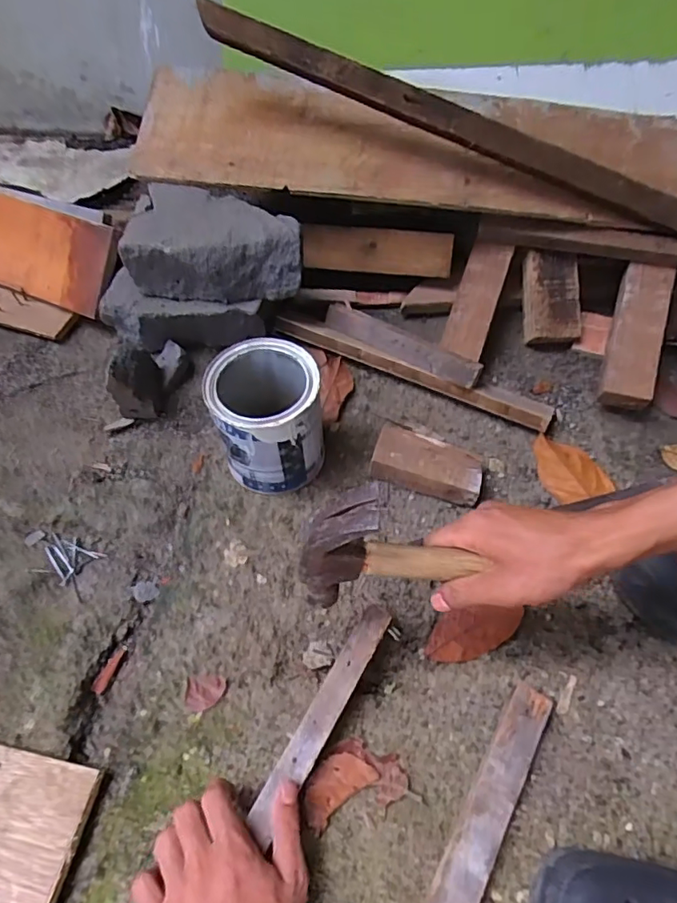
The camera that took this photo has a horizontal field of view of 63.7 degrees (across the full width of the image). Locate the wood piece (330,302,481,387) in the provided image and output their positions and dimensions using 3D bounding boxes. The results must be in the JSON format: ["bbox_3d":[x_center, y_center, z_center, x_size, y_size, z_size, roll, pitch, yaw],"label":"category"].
[{"bbox_3d":[0.074,-0.128,0.656,0.201,0.030,0.023,28,60,14],"label":"wood piece"}]

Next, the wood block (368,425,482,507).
[{"bbox_3d":[0.098,0.013,0.596,0.114,0.043,0.054,16,58,9],"label":"wood block"}]

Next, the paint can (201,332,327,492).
[{"bbox_3d":[-0.073,-0.031,0.567,0.103,0.131,0.109,1,56,-1],"label":"paint can"}]

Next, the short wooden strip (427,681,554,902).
[{"bbox_3d":[0.116,0.283,0.428,0.031,0.023,0.205,29,60,16],"label":"short wooden strip"}]

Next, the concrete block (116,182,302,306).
[{"bbox_3d":[-0.137,-0.242,0.642,0.193,0.073,0.119,7,57,1],"label":"concrete block"}]

